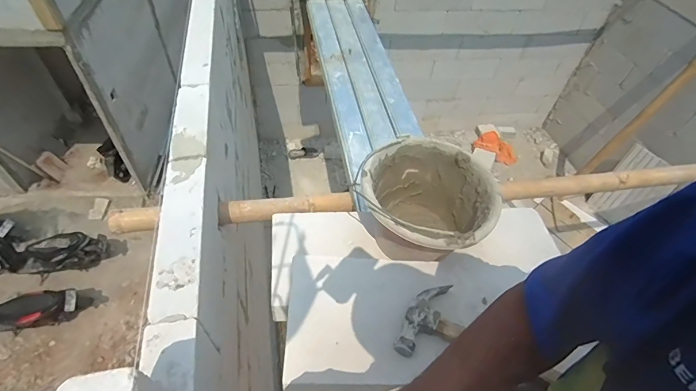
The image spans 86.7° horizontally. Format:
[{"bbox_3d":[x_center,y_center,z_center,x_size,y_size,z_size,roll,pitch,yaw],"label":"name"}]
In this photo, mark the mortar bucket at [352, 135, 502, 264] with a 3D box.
[{"bbox_3d":[0.136,0.029,0.696,0.230,0.168,0.228,3,52,-4],"label":"mortar bucket"}]

